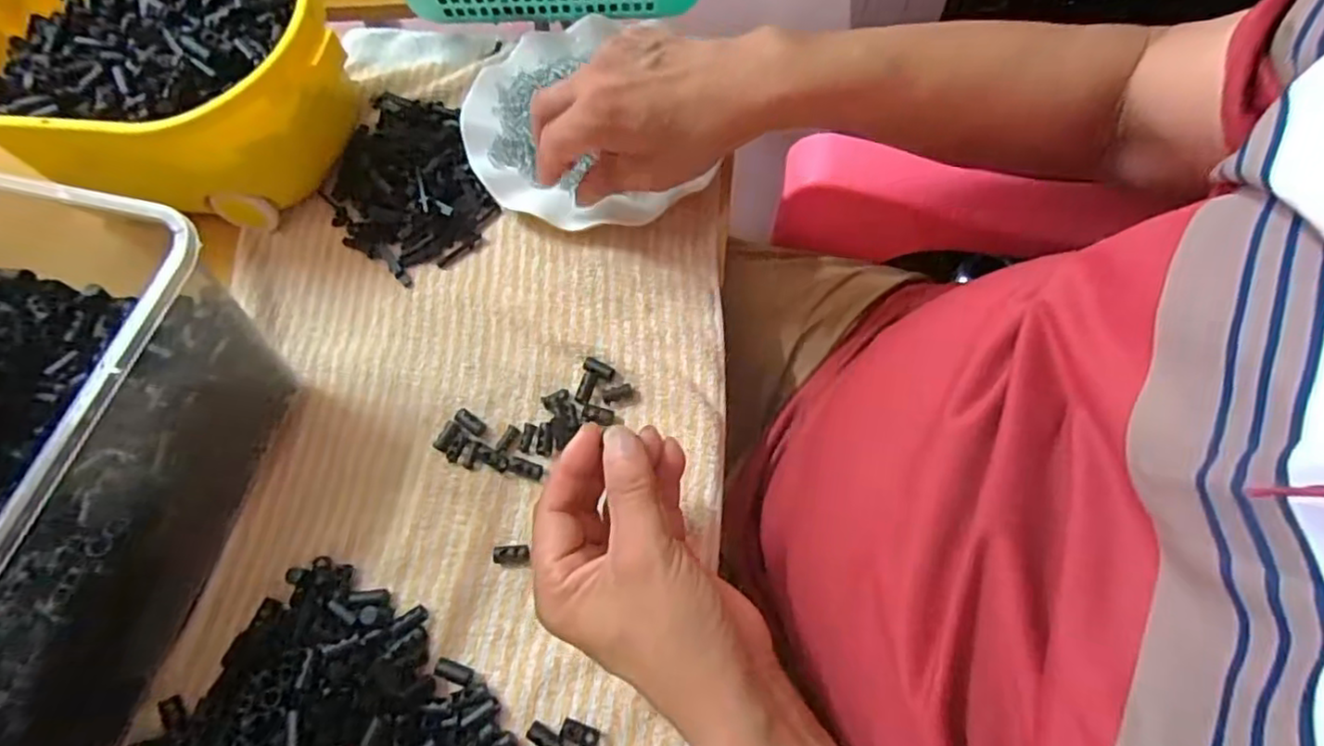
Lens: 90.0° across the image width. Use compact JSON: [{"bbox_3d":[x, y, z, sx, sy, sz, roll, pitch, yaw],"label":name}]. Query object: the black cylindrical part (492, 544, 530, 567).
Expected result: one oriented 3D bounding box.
[{"bbox_3d":[-0.081,0.098,0.358,0.020,0.009,0.011,-3,65,2],"label":"black cylindrical part"}]

